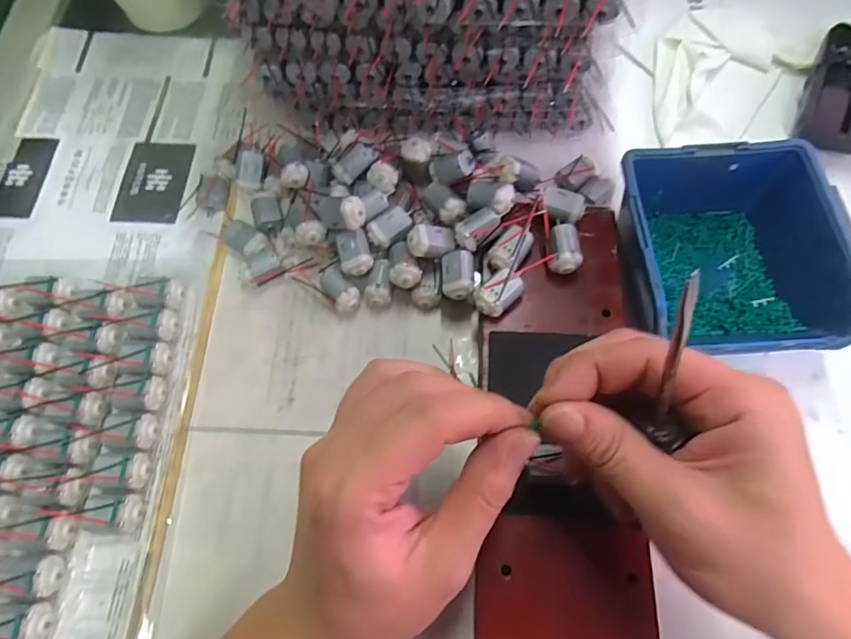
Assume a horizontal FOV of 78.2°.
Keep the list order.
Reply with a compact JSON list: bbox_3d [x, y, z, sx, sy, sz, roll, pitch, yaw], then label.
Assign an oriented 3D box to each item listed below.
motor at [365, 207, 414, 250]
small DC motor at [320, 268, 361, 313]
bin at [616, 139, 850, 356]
[{"bbox_3d":[-0.023,-0.058,0.332,0.028,0.011,0.017,-34,70,-12],"label":"motor"},{"bbox_3d":[-0.054,-0.017,0.337,0.017,0.019,0.031,-33,70,-11],"label":"small DC motor"},{"bbox_3d":[0.174,-0.036,0.313,0.111,0.060,0.120,1,67,2],"label":"bin"}]

